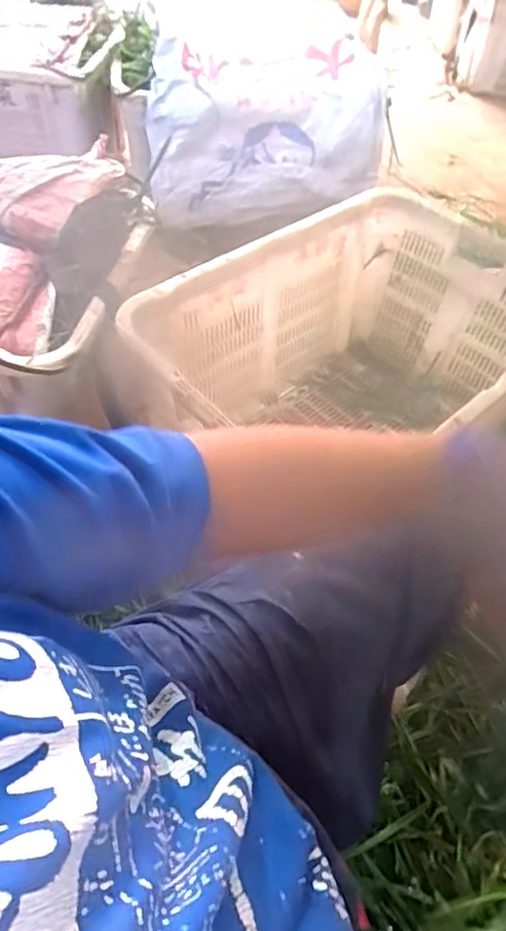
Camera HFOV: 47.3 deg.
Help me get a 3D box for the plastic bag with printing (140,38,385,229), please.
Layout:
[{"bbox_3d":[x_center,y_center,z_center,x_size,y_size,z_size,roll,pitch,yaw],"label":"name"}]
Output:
[{"bbox_3d":[0.030,-0.796,1.416,0.553,0.341,0.180,0,50,-6],"label":"plastic bag with printing"}]

